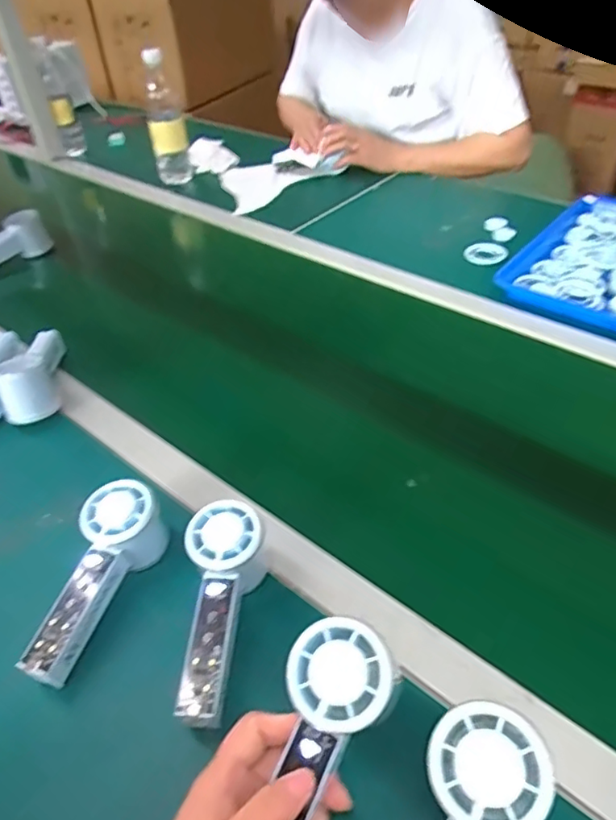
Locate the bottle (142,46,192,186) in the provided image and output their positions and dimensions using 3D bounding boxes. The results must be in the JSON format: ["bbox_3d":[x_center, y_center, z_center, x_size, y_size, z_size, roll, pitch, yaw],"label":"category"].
[{"bbox_3d":[-0.277,-0.566,1.100,0.069,0.217,0.082,-9,42,-6],"label":"bottle"}]

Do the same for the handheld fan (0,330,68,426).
[{"bbox_3d":[-0.313,-0.052,0.651,0.055,0.058,0.146,-9,42,-6],"label":"handheld fan"}]

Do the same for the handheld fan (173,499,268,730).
[{"bbox_3d":[-0.065,0.148,0.422,0.054,0.054,0.152,2,58,6],"label":"handheld fan"}]

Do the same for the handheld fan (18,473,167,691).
[{"bbox_3d":[-0.164,0.134,0.447,0.050,0.062,0.152,12,60,17],"label":"handheld fan"}]

